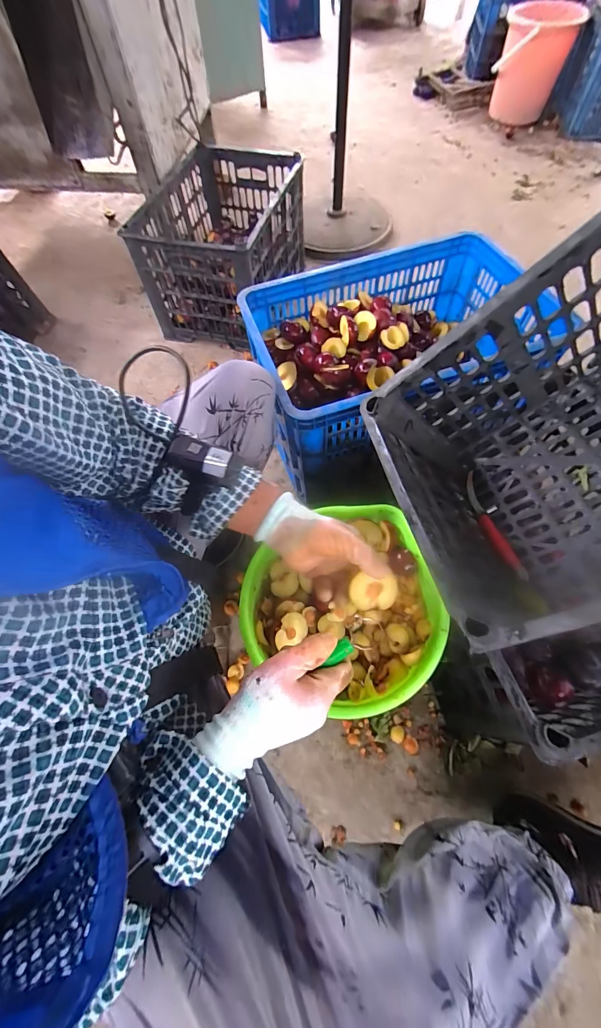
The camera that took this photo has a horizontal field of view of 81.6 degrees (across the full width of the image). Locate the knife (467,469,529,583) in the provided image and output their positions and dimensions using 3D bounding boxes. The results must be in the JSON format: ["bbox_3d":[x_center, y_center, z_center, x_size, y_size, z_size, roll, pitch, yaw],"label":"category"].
[{"bbox_3d":[0.319,0.018,0.578,0.023,0.028,0.189,-19,64,-5],"label":"knife"}]

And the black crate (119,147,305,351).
[{"bbox_3d":[-0.213,-0.800,1.036,0.343,0.276,0.488,13,65,10],"label":"black crate"}]

